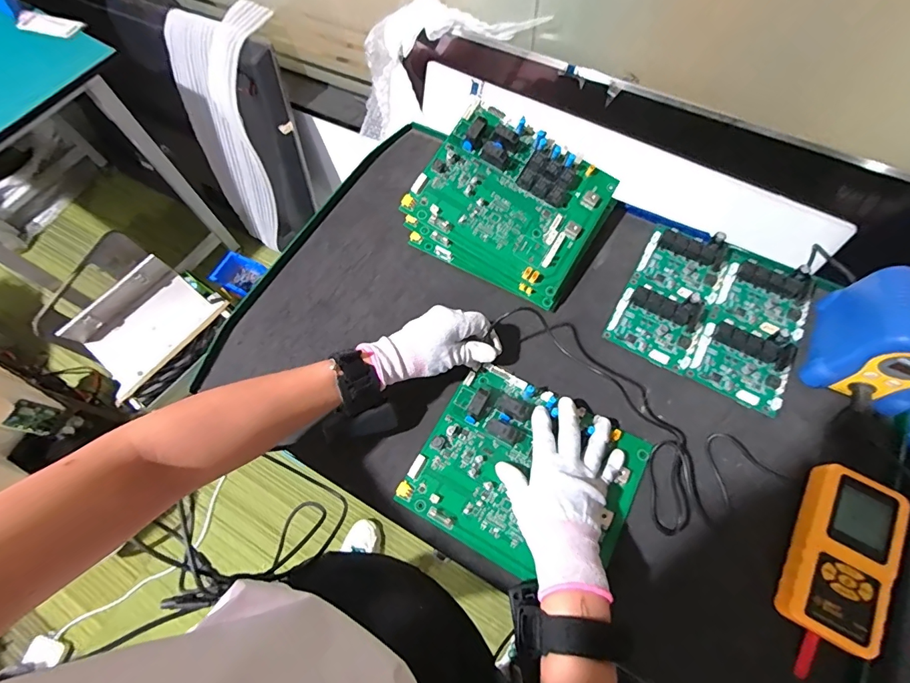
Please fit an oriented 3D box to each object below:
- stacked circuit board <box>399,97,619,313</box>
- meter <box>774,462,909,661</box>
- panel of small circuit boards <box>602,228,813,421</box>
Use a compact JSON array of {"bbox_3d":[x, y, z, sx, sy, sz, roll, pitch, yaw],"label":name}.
[{"bbox_3d":[0.068,-0.165,0.517,0.205,0.093,0.174,30,72,15],"label":"stacked circuit board"},{"bbox_3d":[0.342,0.188,0.383,0.071,0.030,0.142,26,71,13],"label":"meter"},{"bbox_3d":[0.294,-0.038,0.493,0.187,0.021,0.176,27,71,14],"label":"panel of small circuit boards"}]

